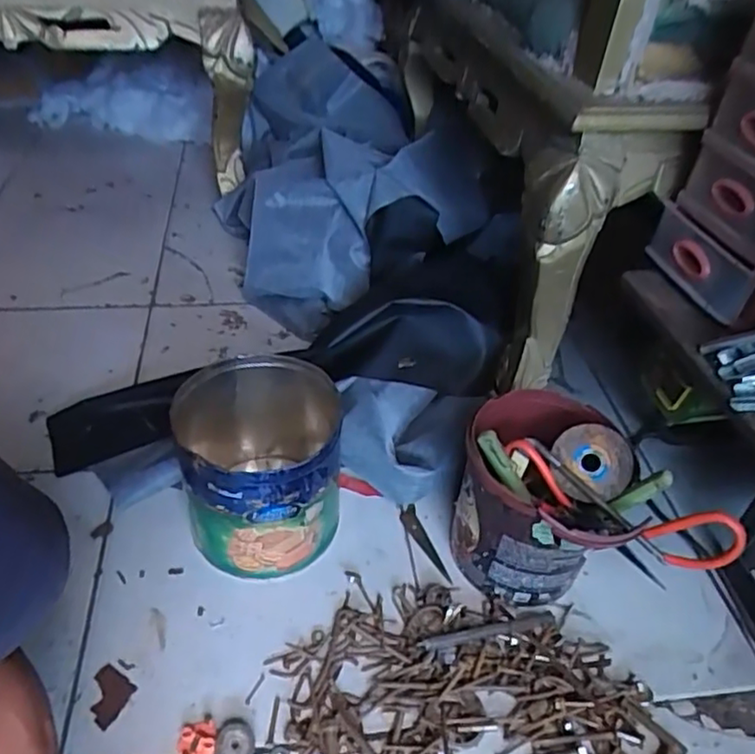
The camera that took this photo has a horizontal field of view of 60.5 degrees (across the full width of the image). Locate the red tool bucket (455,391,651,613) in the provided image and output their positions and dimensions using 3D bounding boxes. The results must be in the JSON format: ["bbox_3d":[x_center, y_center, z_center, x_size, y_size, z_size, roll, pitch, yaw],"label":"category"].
[{"bbox_3d":[0.150,0.120,0.603,0.148,0.154,0.148,11,42,7],"label":"red tool bucket"}]

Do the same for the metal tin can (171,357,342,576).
[{"bbox_3d":[-0.112,0.080,0.625,0.144,0.154,0.166,-1,42,-7],"label":"metal tin can"}]

